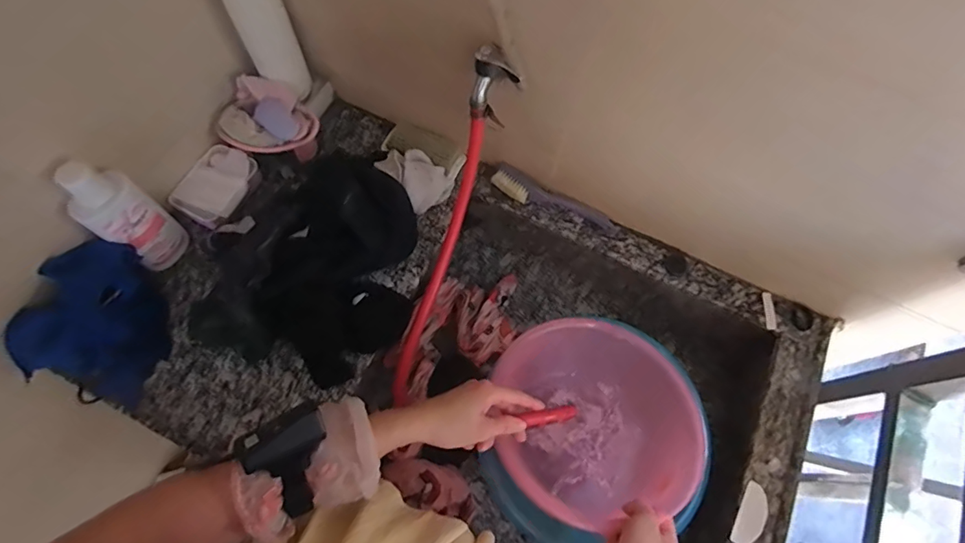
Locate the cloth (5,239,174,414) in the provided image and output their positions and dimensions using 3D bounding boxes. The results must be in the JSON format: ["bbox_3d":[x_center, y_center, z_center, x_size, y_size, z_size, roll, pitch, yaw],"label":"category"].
[{"bbox_3d":[-0.507,0.069,0.666,0.122,0.117,0.188,15,68,4],"label":"cloth"}]

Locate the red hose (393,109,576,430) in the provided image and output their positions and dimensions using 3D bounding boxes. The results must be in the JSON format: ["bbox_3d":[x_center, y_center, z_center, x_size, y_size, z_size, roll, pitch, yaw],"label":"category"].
[{"bbox_3d":[-0.044,0.033,0.671,0.203,0.208,0.388,-15,70,-8],"label":"red hose"}]

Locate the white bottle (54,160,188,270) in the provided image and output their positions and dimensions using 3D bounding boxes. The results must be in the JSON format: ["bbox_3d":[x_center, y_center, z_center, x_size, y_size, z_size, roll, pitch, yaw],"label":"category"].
[{"bbox_3d":[-0.476,-0.072,0.666,0.051,0.197,0.075,33,71,10],"label":"white bottle"}]

